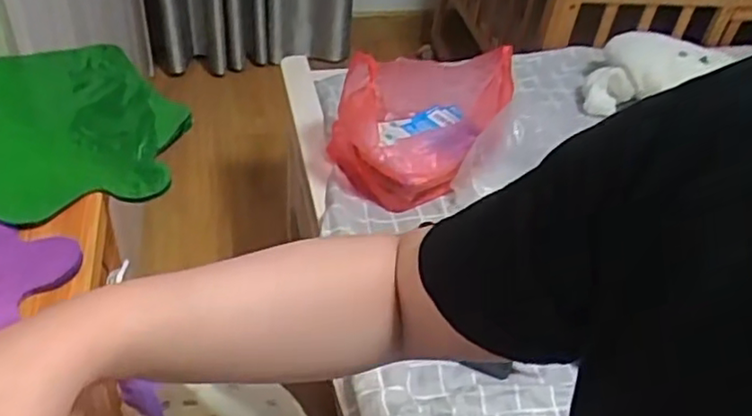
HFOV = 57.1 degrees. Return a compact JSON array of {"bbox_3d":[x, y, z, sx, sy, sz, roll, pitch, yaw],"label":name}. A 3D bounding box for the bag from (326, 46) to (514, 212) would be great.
[{"bbox_3d":[0.077,-0.134,1.047,0.251,0.181,0.171,-19,47,-25],"label":"bag"}]

